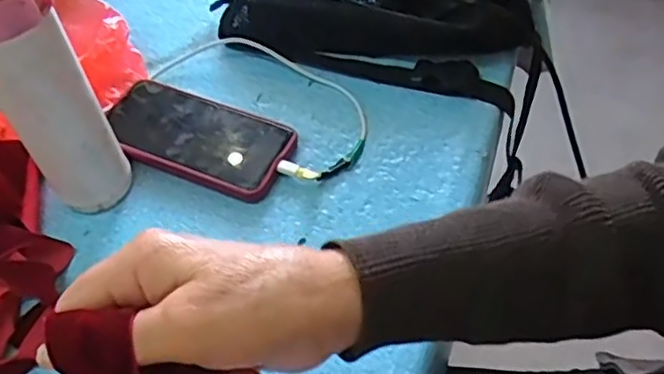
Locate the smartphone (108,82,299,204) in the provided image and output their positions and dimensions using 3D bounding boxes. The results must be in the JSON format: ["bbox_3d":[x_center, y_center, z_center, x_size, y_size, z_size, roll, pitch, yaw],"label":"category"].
[{"bbox_3d":[-0.110,-0.042,0.538,0.154,0.016,0.080,17,55,16],"label":"smartphone"}]

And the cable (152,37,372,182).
[{"bbox_3d":[-0.057,-0.083,0.569,0.215,0.013,0.105,37,62,27],"label":"cable"}]

